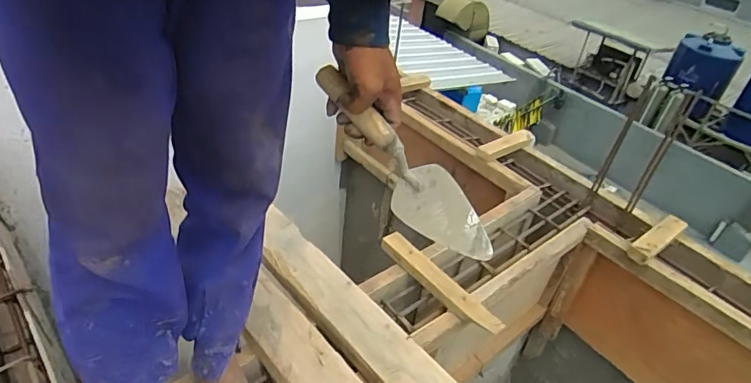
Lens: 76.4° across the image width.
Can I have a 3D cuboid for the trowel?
[{"bbox_3d":[0.030,-0.034,0.573,0.281,0.061,0.067,50,44,-1],"label":"trowel"}]

